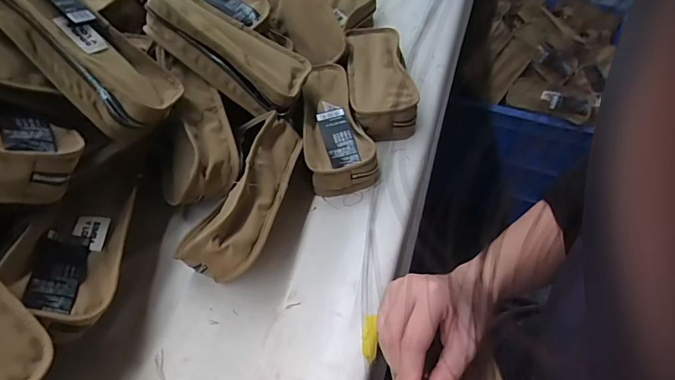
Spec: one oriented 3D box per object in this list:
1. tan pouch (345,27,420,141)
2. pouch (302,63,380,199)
[{"bbox_3d":[0.056,-0.158,0.587,0.088,0.042,0.193,-4,54,-4],"label":"tan pouch"},{"bbox_3d":[-0.004,-0.085,0.539,0.080,0.054,0.185,-6,54,-5],"label":"pouch"}]

